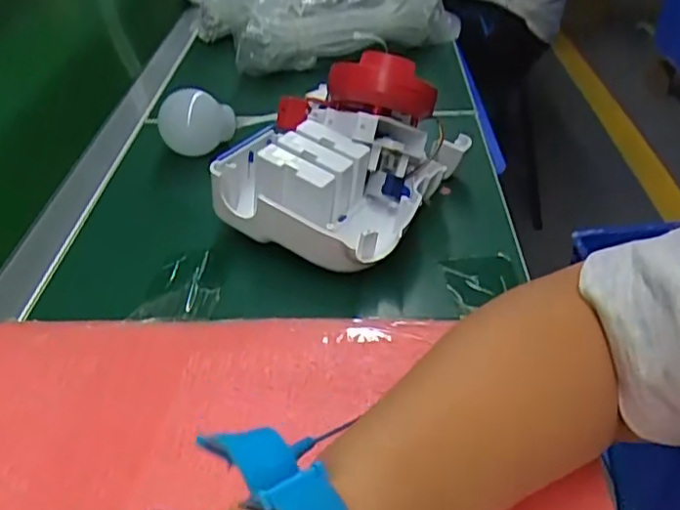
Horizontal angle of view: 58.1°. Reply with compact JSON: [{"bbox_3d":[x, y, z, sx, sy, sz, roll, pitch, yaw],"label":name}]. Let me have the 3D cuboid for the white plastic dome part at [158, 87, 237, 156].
[{"bbox_3d":[-0.137,-0.126,0.573,0.057,0.046,0.056,10,41,17],"label":"white plastic dome part"}]

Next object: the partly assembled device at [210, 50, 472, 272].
[{"bbox_3d":[0.001,-0.079,0.464,0.145,0.099,0.166,15,42,23],"label":"partly assembled device"}]

